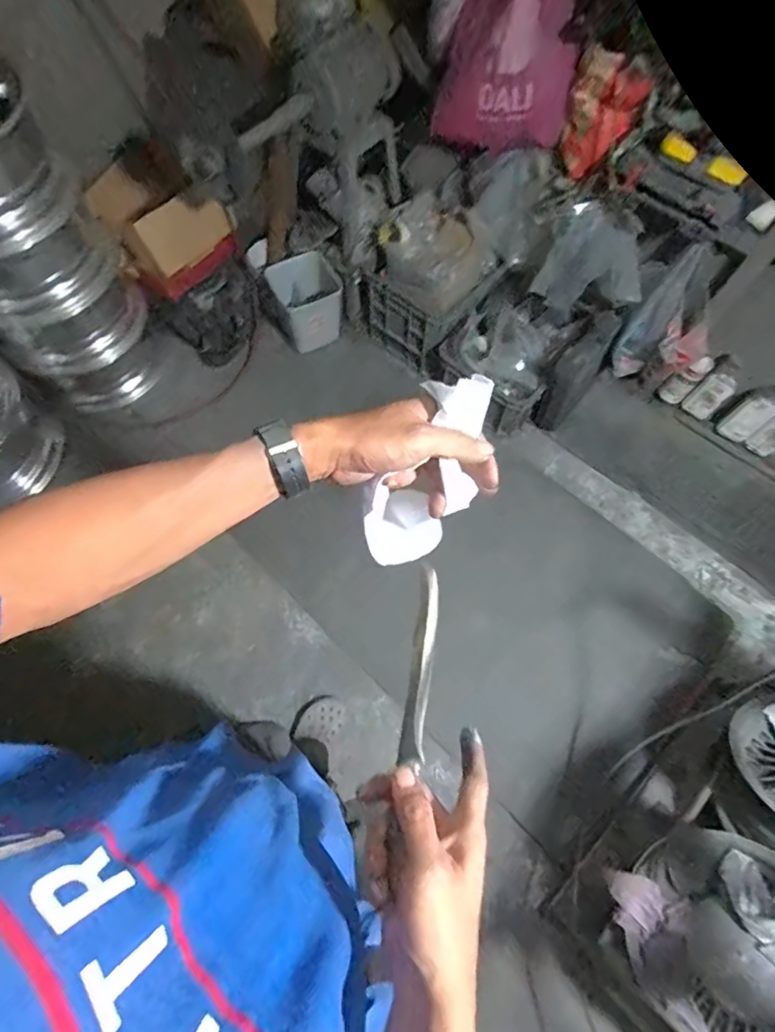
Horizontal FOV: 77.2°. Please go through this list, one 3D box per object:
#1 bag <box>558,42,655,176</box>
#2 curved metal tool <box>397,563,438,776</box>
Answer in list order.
[{"bbox_3d":[0.491,-0.923,1.133,0.154,0.220,0.062,24,68,7],"label":"bag"},{"bbox_3d":[0.030,0.126,0.428,0.019,0.009,0.171,10,60,1],"label":"curved metal tool"}]

